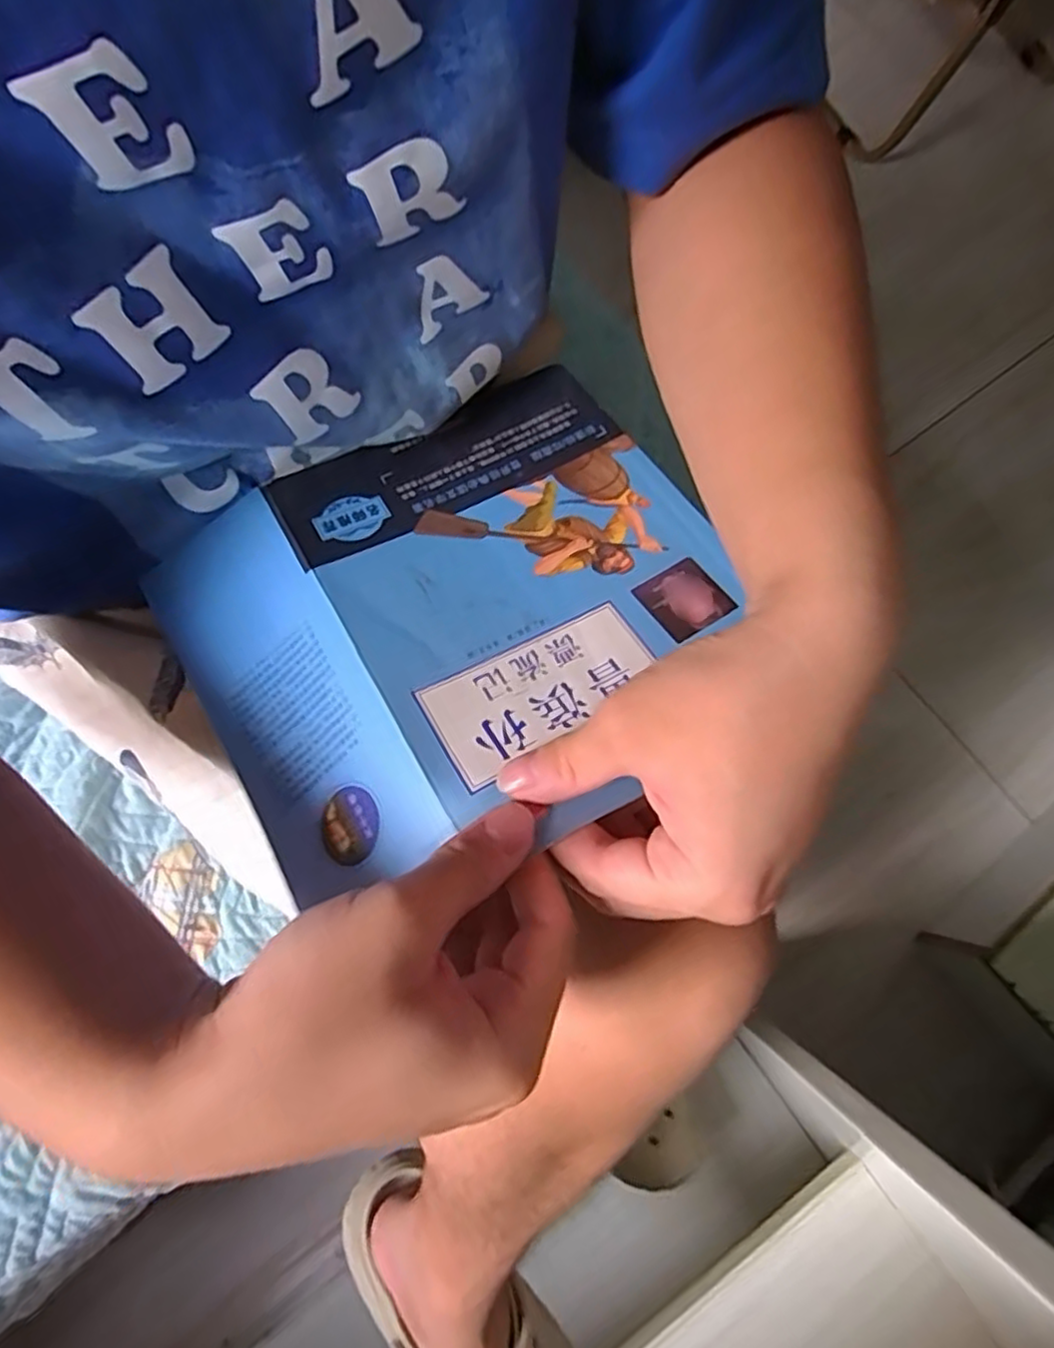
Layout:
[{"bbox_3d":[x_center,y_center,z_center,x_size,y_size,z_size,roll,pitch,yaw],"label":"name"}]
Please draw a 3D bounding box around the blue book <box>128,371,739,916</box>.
[{"bbox_3d":[-0.030,-0.025,0.300,0.231,0.032,0.214,-30,62,-9],"label":"blue book"}]

